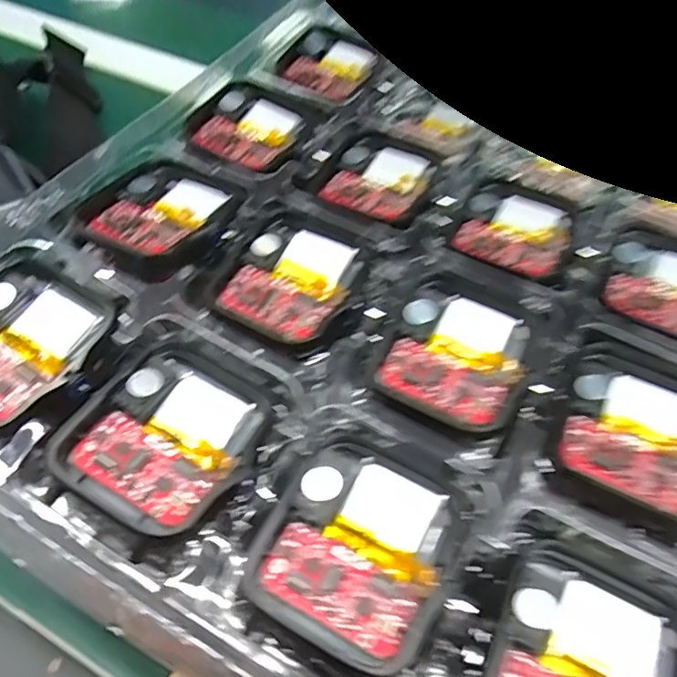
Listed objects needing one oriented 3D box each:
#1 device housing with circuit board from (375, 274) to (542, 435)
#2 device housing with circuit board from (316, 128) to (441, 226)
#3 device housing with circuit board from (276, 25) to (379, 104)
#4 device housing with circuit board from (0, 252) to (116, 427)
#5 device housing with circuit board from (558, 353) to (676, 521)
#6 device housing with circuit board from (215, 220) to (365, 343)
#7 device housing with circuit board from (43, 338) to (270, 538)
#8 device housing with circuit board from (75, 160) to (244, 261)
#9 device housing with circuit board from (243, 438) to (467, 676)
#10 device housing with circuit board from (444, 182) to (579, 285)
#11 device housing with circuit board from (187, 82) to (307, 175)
[{"bbox_3d":[0.033,0.003,0.138,0.035,0.006,0.040,23,57,14],"label":"device housing with circuit board"},{"bbox_3d":[0.015,-0.057,0.180,0.034,0.004,0.039,23,57,13],"label":"device housing with circuit board"},{"bbox_3d":[-0.003,-0.116,0.218,0.034,0.009,0.038,23,57,14],"label":"device housing with circuit board"},{"bbox_3d":[-0.080,0.001,0.133,0.037,0.014,0.045,28,59,17],"label":"device housing with circuit board"},{"bbox_3d":[0.075,0.022,0.126,0.036,0.004,0.037,25,58,15],"label":"device housing with circuit board"},{"bbox_3d":[-0.013,-0.017,0.150,0.032,0.005,0.036,23,57,13],"label":"device housing with circuit board"},{"bbox_3d":[-0.039,0.021,0.119,0.036,0.010,0.041,30,59,18],"label":"device housing with circuit board"},{"bbox_3d":[-0.053,-0.040,0.160,0.036,0.005,0.041,27,58,16],"label":"device housing with circuit board"},{"bbox_3d":[0.004,0.043,0.110,0.037,0.006,0.040,27,58,16],"label":"device housing with circuit board"},{"bbox_3d":[0.058,-0.037,0.169,0.035,0.004,0.040,23,57,13],"label":"device housing with circuit board"},{"bbox_3d":[-0.032,-0.078,0.190,0.037,0.006,0.039,20,57,12],"label":"device housing with circuit board"}]

